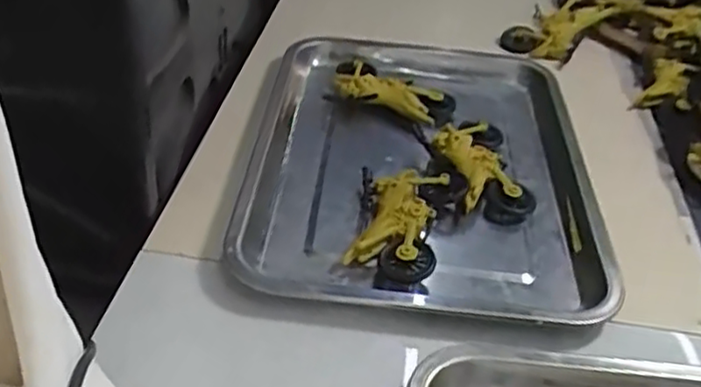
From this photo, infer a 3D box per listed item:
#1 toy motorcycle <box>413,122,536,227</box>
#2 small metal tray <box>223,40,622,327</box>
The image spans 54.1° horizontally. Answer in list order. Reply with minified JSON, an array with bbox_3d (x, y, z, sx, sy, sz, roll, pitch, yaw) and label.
[{"bbox_3d":[0.098,-0.019,0.551,0.071,0.043,0.095,-1,39,-7],"label":"toy motorcycle"},{"bbox_3d":[0.058,-0.043,0.554,0.258,0.028,0.343,6,41,0],"label":"small metal tray"}]

